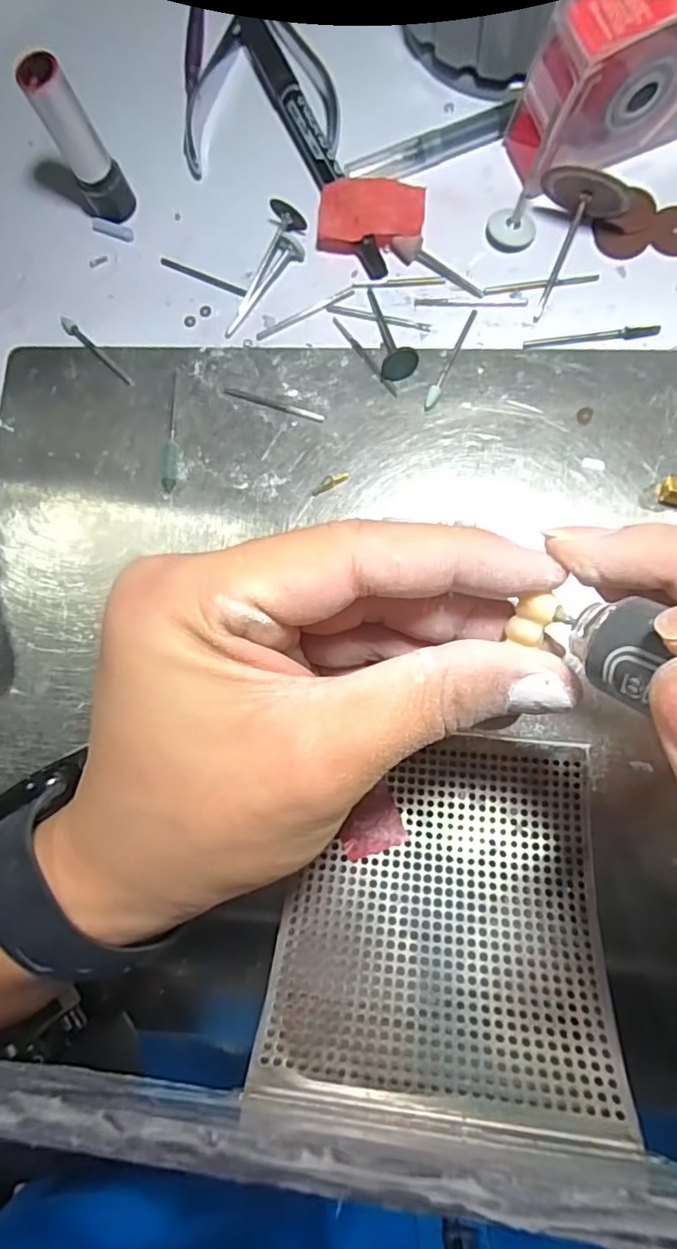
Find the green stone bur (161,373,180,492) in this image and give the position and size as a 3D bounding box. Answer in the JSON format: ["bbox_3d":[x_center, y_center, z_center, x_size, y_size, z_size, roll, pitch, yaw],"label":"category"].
[{"bbox_3d":[-0.068,-0.080,0.247,0.007,0.004,0.052,5,84,8],"label":"green stone bur"}]

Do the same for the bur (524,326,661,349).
[{"bbox_3d":[0.098,-0.112,0.232,0.050,0.004,0.004,-2,83,7],"label":"bur"}]

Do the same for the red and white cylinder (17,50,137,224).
[{"bbox_3d":[-0.101,-0.188,0.238,0.018,0.060,0.014,-33,80,2],"label":"red and white cylinder"}]

